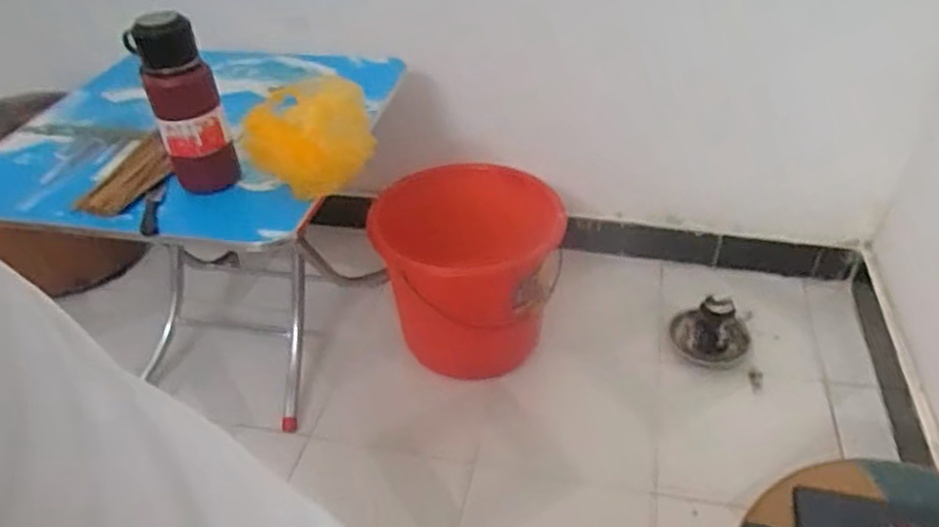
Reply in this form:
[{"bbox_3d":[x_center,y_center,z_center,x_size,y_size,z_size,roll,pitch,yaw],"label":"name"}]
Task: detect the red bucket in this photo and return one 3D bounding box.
[{"bbox_3d":[0.005,0.024,1.327,0.314,0.312,0.345,-2,39,2],"label":"red bucket"}]

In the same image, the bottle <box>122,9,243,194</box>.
[{"bbox_3d":[-0.372,-0.201,0.914,0.084,0.240,0.077,-17,41,-15],"label":"bottle"}]

